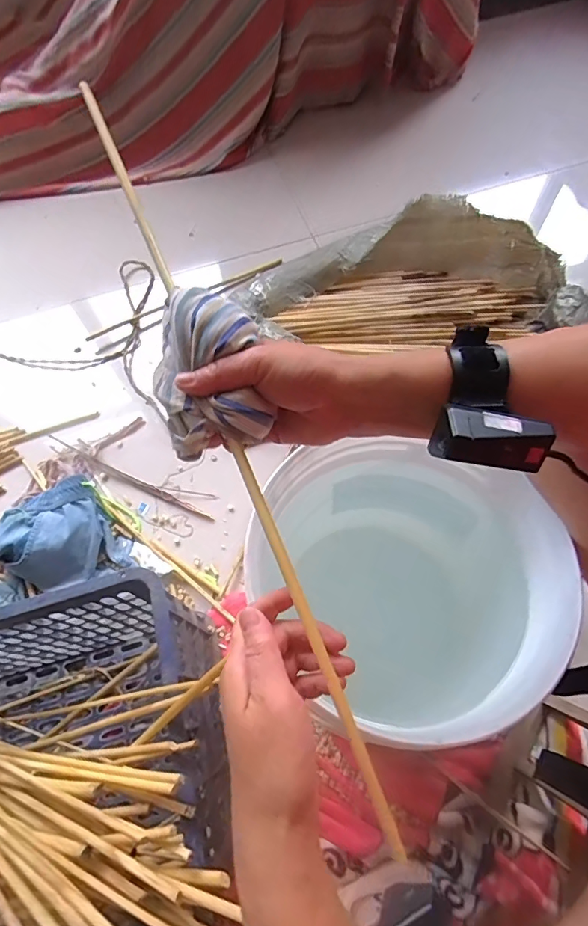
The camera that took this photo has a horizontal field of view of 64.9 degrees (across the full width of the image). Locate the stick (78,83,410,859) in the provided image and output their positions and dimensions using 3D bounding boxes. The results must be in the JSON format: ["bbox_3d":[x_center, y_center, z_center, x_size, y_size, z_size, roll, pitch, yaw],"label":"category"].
[{"bbox_3d":[-0.055,-0.046,0.326,0.014,0.010,0.589,-22,77,-8],"label":"stick"}]

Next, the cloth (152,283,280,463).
[{"bbox_3d":[-0.060,-0.065,0.317,0.075,0.055,0.105,-17,64,-6],"label":"cloth"}]

